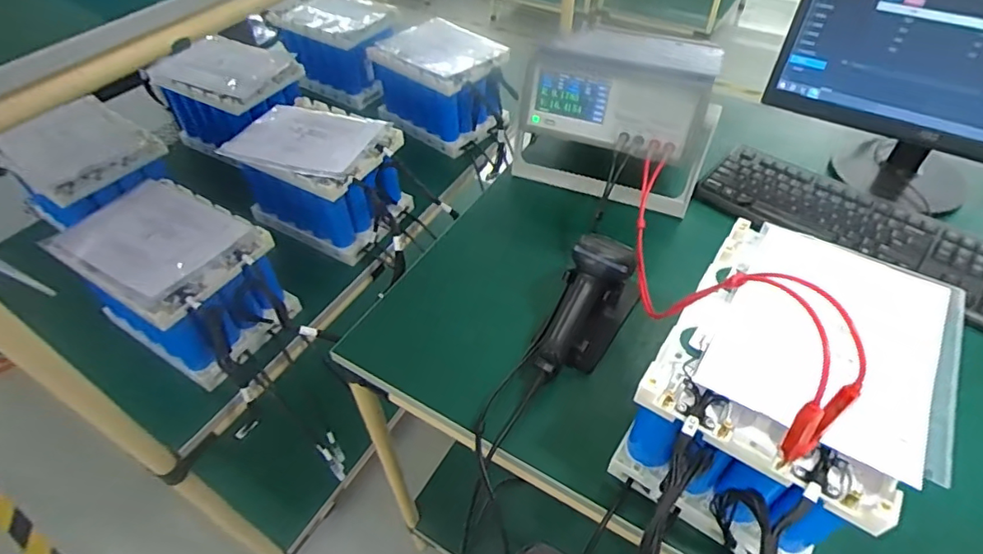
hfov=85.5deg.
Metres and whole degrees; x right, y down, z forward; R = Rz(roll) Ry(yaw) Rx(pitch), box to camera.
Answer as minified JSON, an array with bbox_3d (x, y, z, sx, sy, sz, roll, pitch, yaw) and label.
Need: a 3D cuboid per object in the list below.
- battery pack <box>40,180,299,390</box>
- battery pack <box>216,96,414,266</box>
[{"bbox_3d":[-0.445,0.010,0.785,0.287,0.172,0.190,20,52,19],"label":"battery pack"},{"bbox_3d":[-0.288,-0.172,0.947,0.279,0.167,0.198,25,53,22],"label":"battery pack"}]

